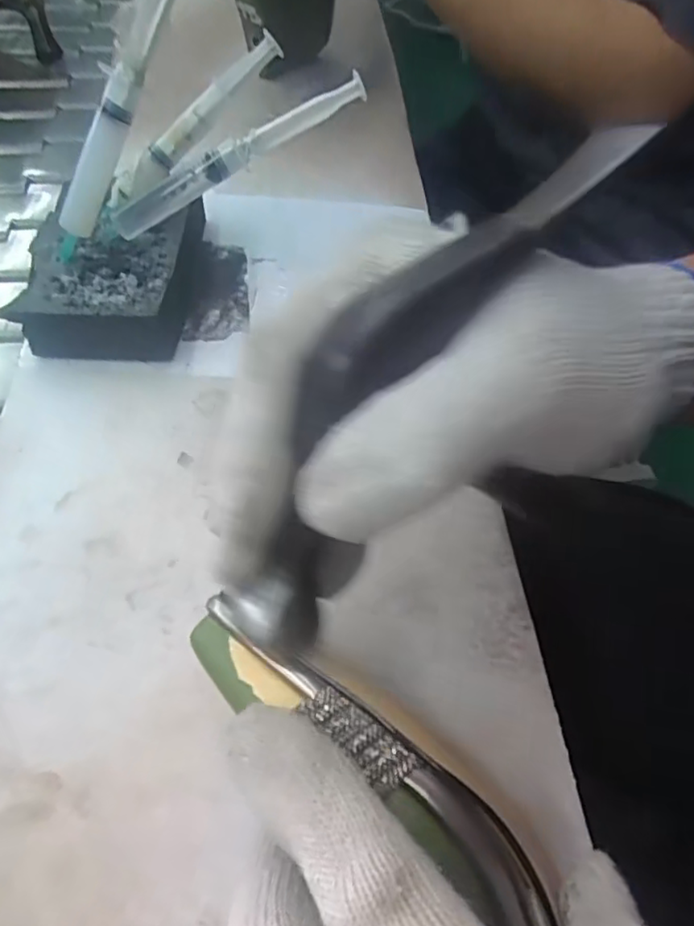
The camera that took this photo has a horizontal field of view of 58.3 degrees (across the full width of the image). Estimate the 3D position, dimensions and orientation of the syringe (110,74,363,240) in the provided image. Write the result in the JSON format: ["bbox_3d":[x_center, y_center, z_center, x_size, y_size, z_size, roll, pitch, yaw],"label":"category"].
[{"bbox_3d":[-0.060,-0.169,0.340,0.154,0.019,0.011,-28,58,5],"label":"syringe"}]

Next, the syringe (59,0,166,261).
[{"bbox_3d":[-0.112,-0.172,0.298,0.016,0.167,0.016,0,47,-46],"label":"syringe"}]

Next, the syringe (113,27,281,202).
[{"bbox_3d":[-0.088,-0.192,0.351,0.125,0.017,0.020,-40,62,9],"label":"syringe"}]

